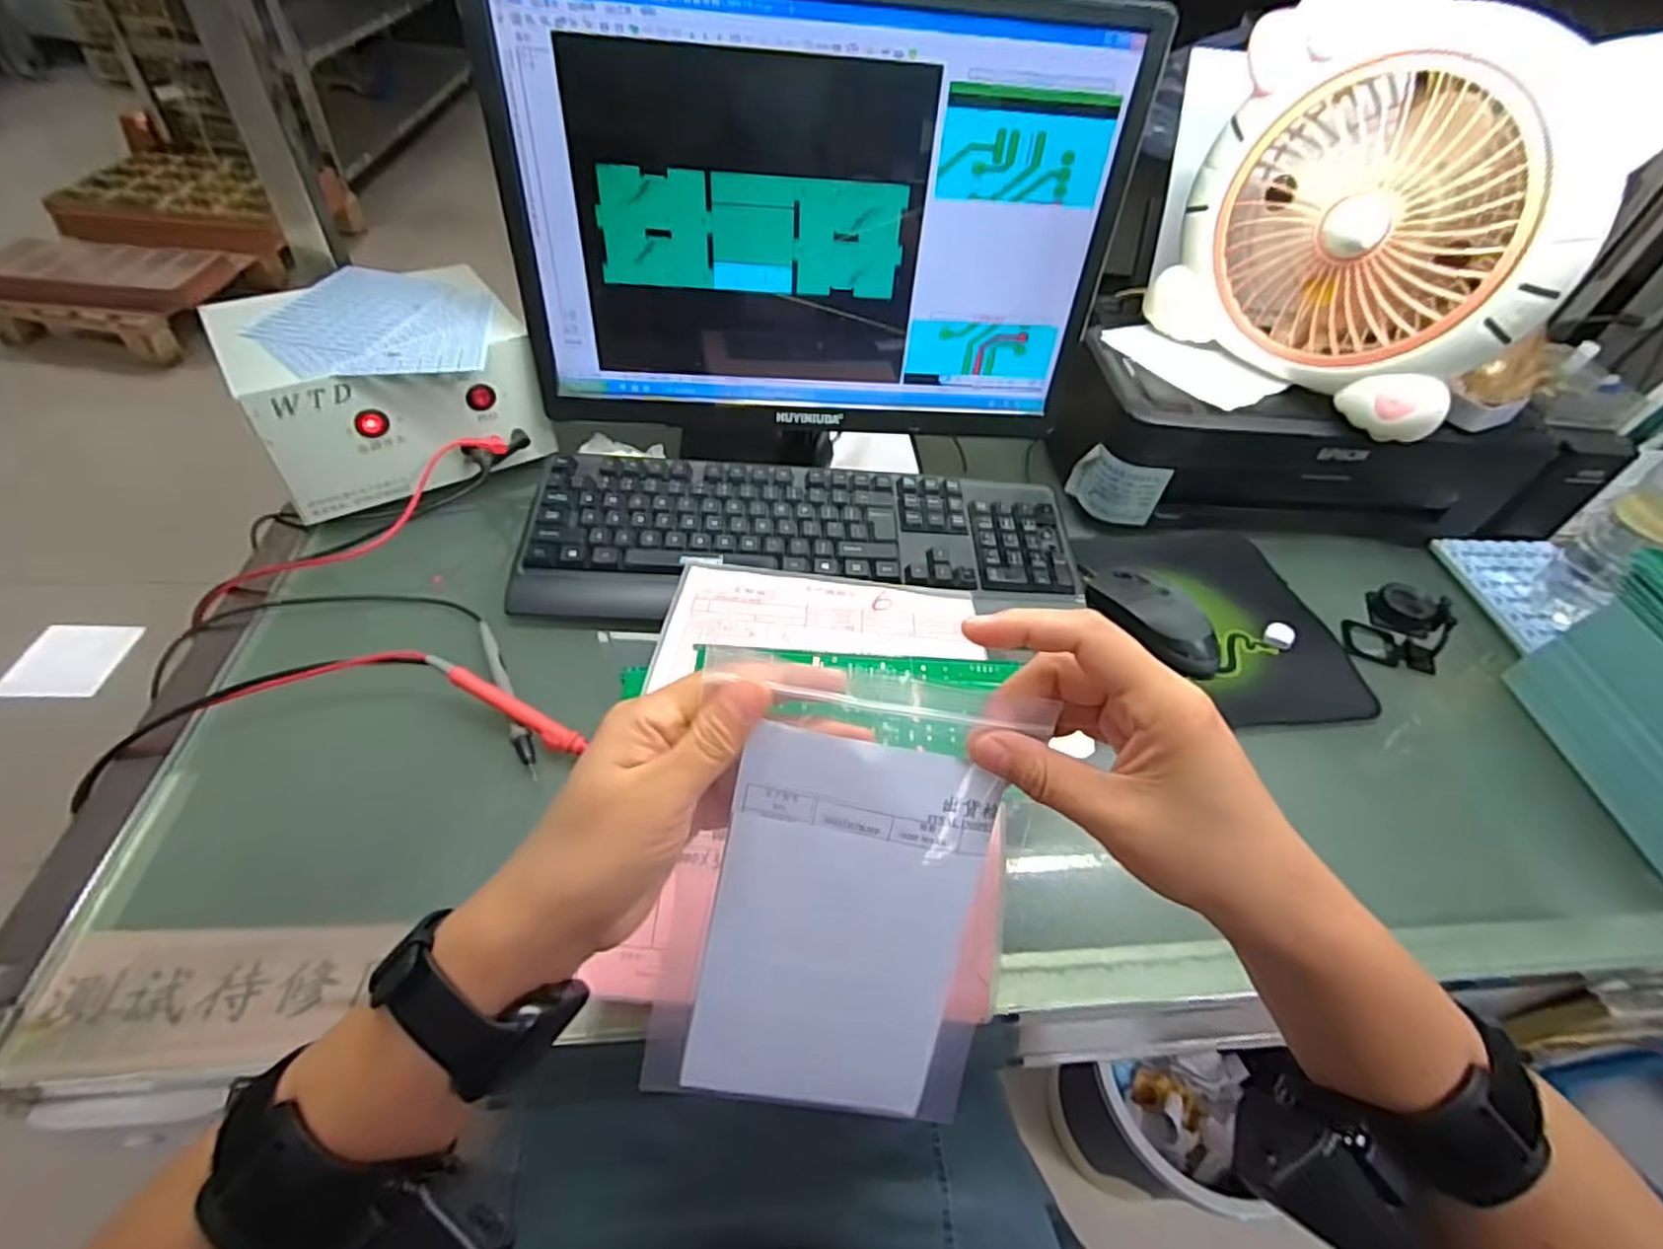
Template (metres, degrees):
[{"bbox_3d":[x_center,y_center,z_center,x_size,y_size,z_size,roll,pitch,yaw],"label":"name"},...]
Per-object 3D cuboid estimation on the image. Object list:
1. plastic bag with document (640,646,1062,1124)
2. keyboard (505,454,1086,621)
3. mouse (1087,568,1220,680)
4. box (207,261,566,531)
[{"bbox_3d":[0.003,0.114,0.295,0.132,0.193,0.011,10,12,-4],"label":"plastic bag with document"},{"bbox_3d":[-0.019,-0.065,0.576,0.436,0.037,0.156,3,48,-5],"label":"keyboard"},{"bbox_3d":[0.252,-0.005,0.560,0.054,0.033,0.111,-28,56,-28],"label":"mouse"},{"bbox_3d":[-0.363,-0.198,0.591,0.198,0.109,0.167,-27,56,-28],"label":"box"}]

